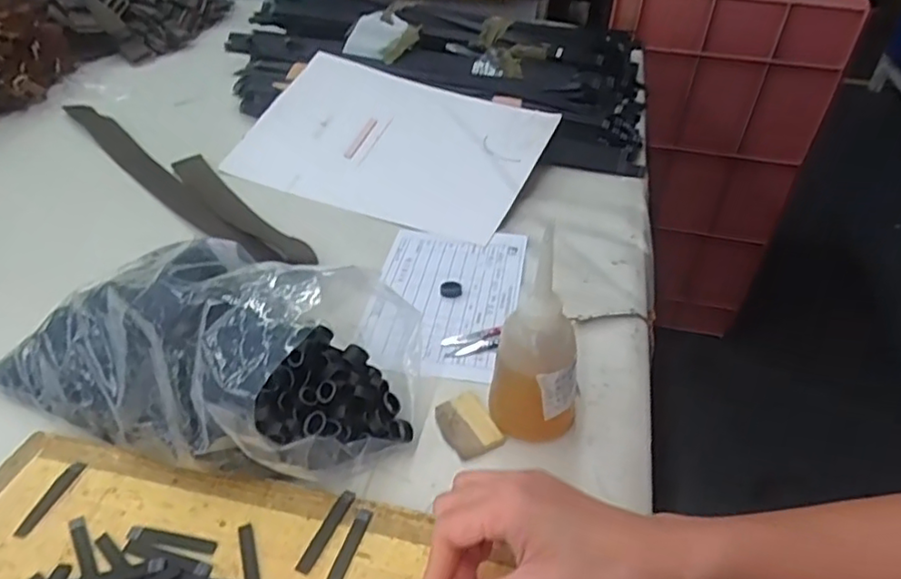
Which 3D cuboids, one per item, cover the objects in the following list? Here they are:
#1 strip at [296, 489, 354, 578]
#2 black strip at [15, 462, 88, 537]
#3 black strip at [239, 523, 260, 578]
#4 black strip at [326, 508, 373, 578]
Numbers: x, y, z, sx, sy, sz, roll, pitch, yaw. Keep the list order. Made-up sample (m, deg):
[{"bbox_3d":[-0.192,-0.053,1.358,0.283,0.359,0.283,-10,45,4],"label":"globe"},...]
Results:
[{"bbox_3d":[-0.080,0.155,0.409,0.010,0.004,0.059,19,42,17],"label":"strip"},{"bbox_3d":[-0.270,0.140,0.428,0.011,0.004,0.056,14,41,12],"label":"black strip"},{"bbox_3d":[-0.122,0.171,0.389,0.008,0.004,0.060,-14,44,-16],"label":"black strip"},{"bbox_3d":[-0.064,0.164,0.398,0.010,0.004,0.059,14,41,12],"label":"black strip"}]

